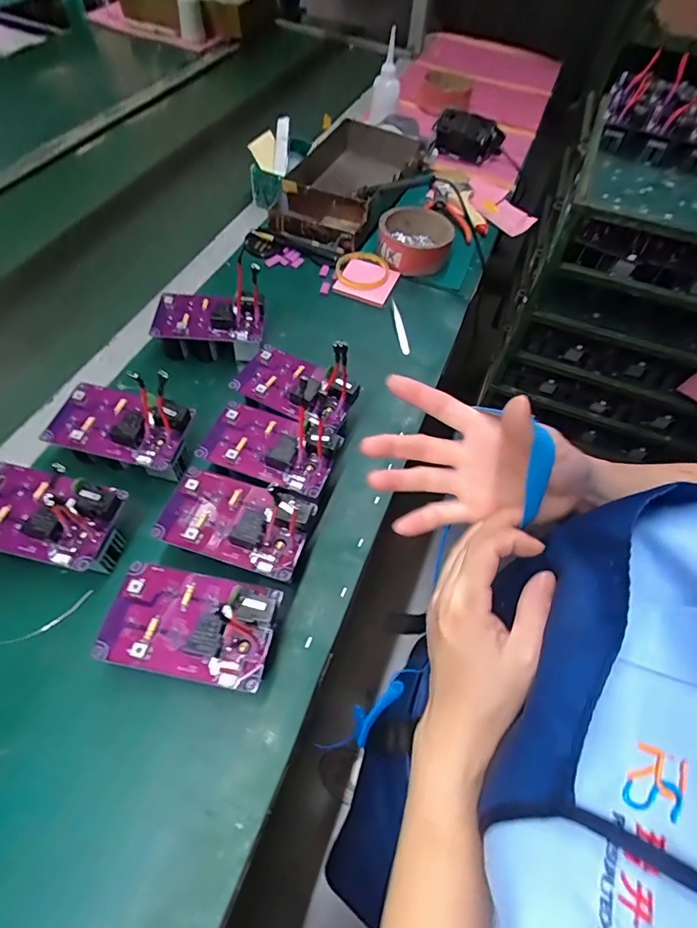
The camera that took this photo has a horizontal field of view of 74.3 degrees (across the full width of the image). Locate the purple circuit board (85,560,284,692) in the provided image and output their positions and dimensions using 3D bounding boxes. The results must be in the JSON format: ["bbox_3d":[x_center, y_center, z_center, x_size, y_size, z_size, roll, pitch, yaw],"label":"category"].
[{"bbox_3d":[-0.134,0.131,0.385,0.138,0.034,0.083,11,57,2],"label":"purple circuit board"}]

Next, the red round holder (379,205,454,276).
[{"bbox_3d":[0.110,-0.374,0.765,0.115,0.047,0.118,2,57,-4],"label":"red round holder"}]

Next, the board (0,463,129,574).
[{"bbox_3d":[-0.294,0.055,0.451,0.141,0.072,0.090,13,57,3],"label":"board"}]

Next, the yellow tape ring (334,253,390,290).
[{"bbox_3d":[0.021,-0.311,0.742,0.085,0.019,0.082,18,58,7],"label":"yellow tape ring"}]

